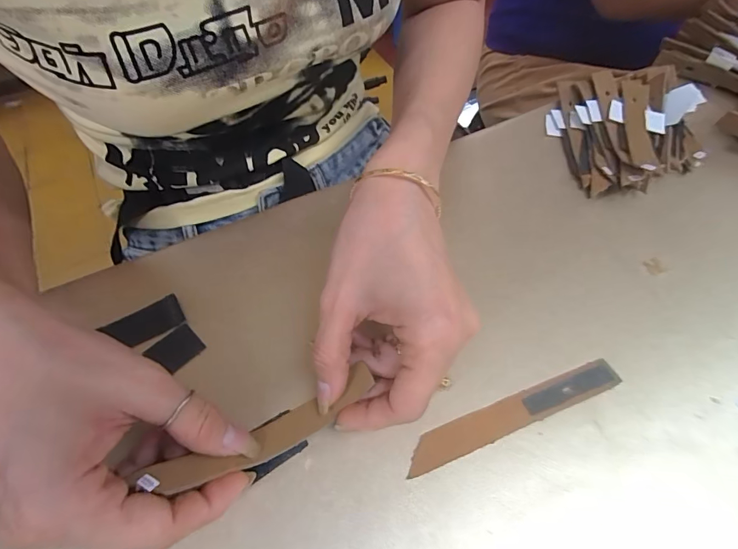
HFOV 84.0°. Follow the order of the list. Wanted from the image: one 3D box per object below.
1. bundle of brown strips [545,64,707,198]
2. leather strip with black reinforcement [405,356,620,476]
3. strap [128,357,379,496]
[{"bbox_3d":[0.207,-0.119,0.330,0.102,0.032,0.130,1,56,2],"label":"bundle of brown strips"},{"bbox_3d":[0.078,0.074,0.219,0.124,0.004,0.017,-19,57,-11],"label":"leather strip with black reinforcement"},{"bbox_3d":[-0.050,0.077,0.199,0.109,0.028,0.016,-17,56,-25],"label":"strap"}]

